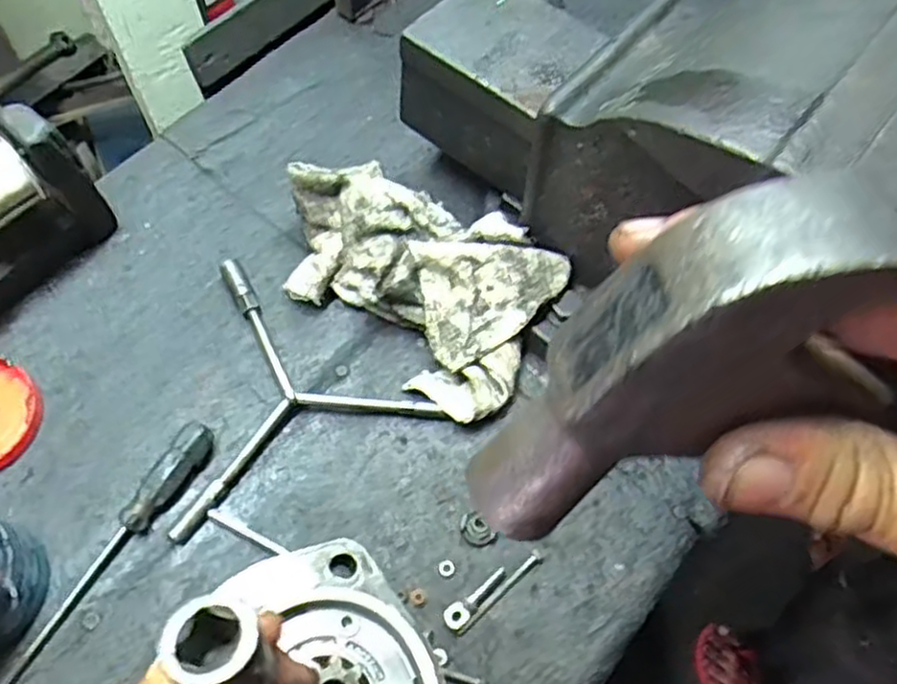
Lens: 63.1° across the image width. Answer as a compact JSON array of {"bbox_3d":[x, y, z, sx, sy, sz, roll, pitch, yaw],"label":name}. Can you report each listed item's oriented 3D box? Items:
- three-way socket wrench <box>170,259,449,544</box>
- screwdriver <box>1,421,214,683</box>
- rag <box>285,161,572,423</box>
[{"bbox_3d":[-0.142,0.018,0.567,0.207,0.017,0.192,-25,67,-15],"label":"three-way socket wrench"},{"bbox_3d":[-0.231,0.147,0.495,0.026,0.025,0.213,28,65,11],"label":"screwdriver"},{"bbox_3d":[-0.035,-0.053,0.572,0.227,0.077,0.135,30,65,12],"label":"rag"}]

